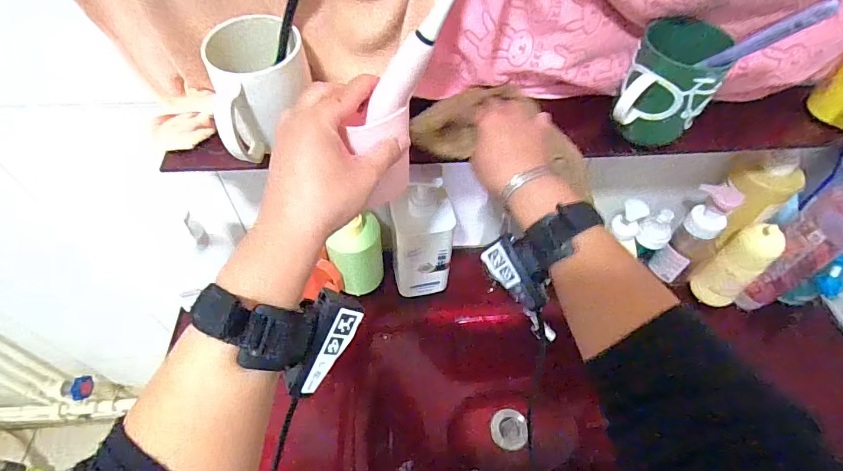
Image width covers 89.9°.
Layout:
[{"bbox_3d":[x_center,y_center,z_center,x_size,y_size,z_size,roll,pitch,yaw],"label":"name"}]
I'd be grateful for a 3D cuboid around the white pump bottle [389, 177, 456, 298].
[{"bbox_3d":[0.001,0.013,0.589,0.079,0.204,0.049,-6,51,-7],"label":"white pump bottle"}]

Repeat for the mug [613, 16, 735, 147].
[{"bbox_3d":[0.230,-0.136,0.398,0.076,0.097,0.084,22,53,15],"label":"mug"}]

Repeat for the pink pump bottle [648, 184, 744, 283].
[{"bbox_3d":[0.397,0.004,0.616,0.060,0.168,0.060,-21,55,-18],"label":"pink pump bottle"}]

